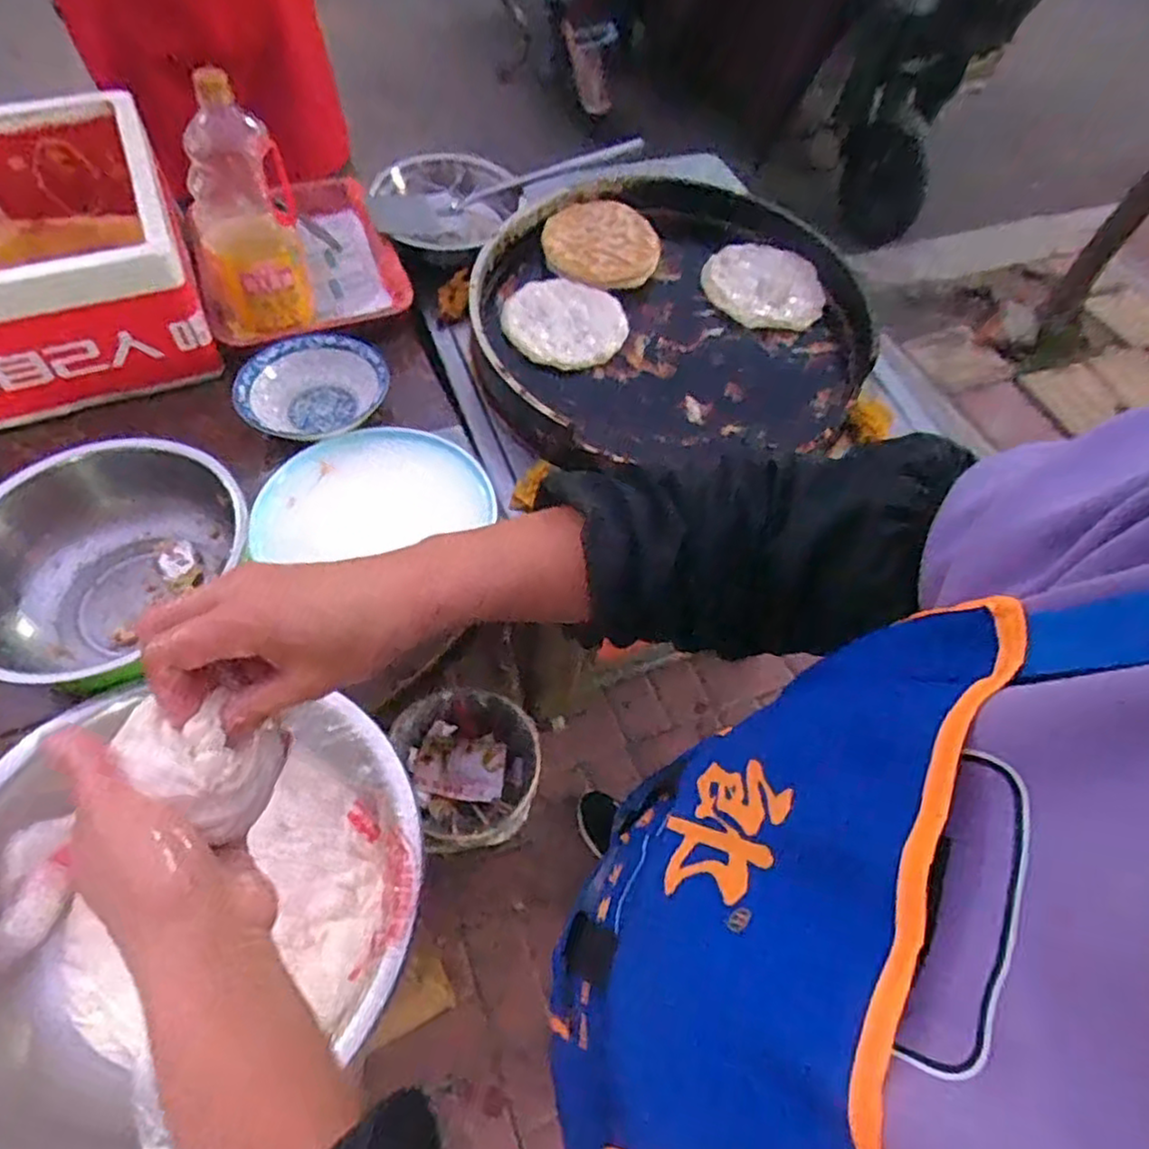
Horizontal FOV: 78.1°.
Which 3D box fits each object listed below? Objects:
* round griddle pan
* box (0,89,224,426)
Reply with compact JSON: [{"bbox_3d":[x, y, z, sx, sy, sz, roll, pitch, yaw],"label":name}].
[{"bbox_3d":[0.133,-0.384,1.004,0.559,0.084,0.513,3,61,-5],"label":"round griddle pan"},{"bbox_3d":[-0.664,-0.417,0.901,0.300,0.177,0.432,-21,61,-17],"label":"box"}]

